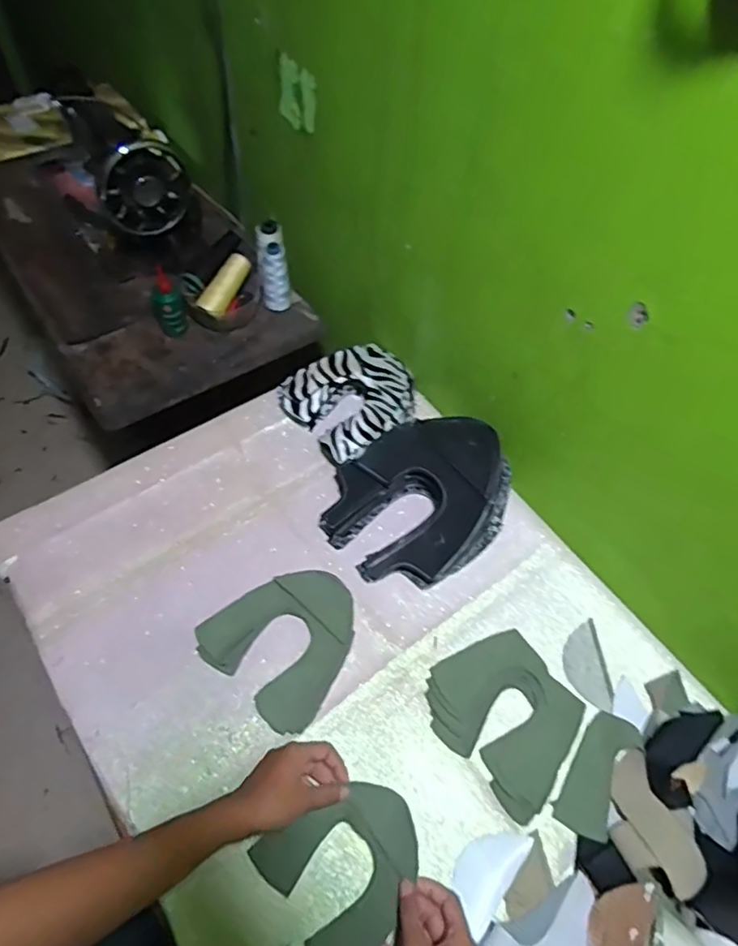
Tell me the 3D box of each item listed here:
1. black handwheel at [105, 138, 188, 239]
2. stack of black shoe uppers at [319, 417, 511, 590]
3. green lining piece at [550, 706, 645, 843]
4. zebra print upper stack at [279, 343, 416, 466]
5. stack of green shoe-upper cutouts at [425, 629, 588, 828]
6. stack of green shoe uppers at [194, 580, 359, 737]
[{"bbox_3d":[-0.334,-0.421,0.864,0.125,0.124,0.034,-37,67,-24],"label":"black handwheel"},{"bbox_3d":[0.068,0.021,0.733,0.239,0.096,0.195,-32,65,-22],"label":"stack of black shoe uppers"},{"bbox_3d":[0.244,0.318,0.611,0.053,0.004,0.126,27,62,25],"label":"green lining piece"},{"bbox_3d":[-0.020,-0.111,0.823,0.178,0.060,0.165,-34,66,-23],"label":"zebra print upper stack"},{"bbox_3d":[0.154,0.262,0.640,0.150,0.009,0.162,-38,68,-25],"label":"stack of green shoe-upper cutouts"},{"bbox_3d":[-0.090,0.187,0.664,0.154,0.016,0.162,37,62,18],"label":"stack of green shoe uppers"}]

